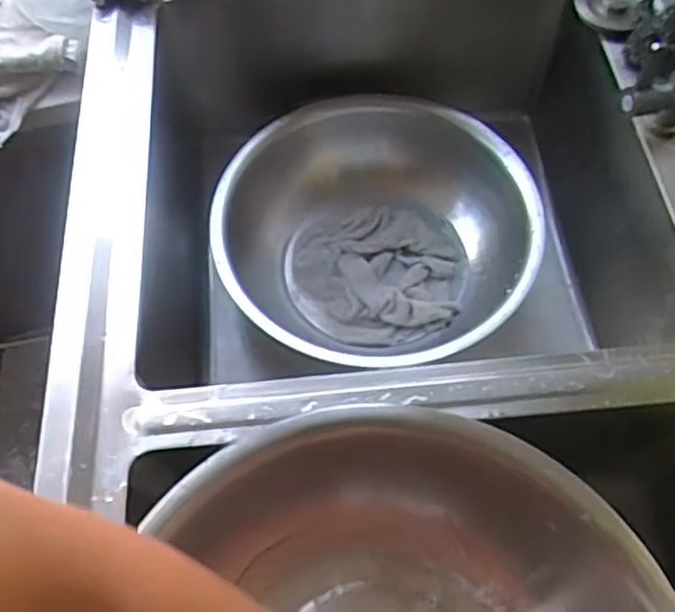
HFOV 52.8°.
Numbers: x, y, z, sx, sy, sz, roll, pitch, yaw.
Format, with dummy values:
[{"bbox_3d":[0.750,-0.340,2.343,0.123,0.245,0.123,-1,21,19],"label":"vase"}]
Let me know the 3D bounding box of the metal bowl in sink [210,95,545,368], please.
[{"bbox_3d":[0.047,-0.088,0.862,0.371,0.142,0.343,-1,62,2],"label":"metal bowl in sink"}]

